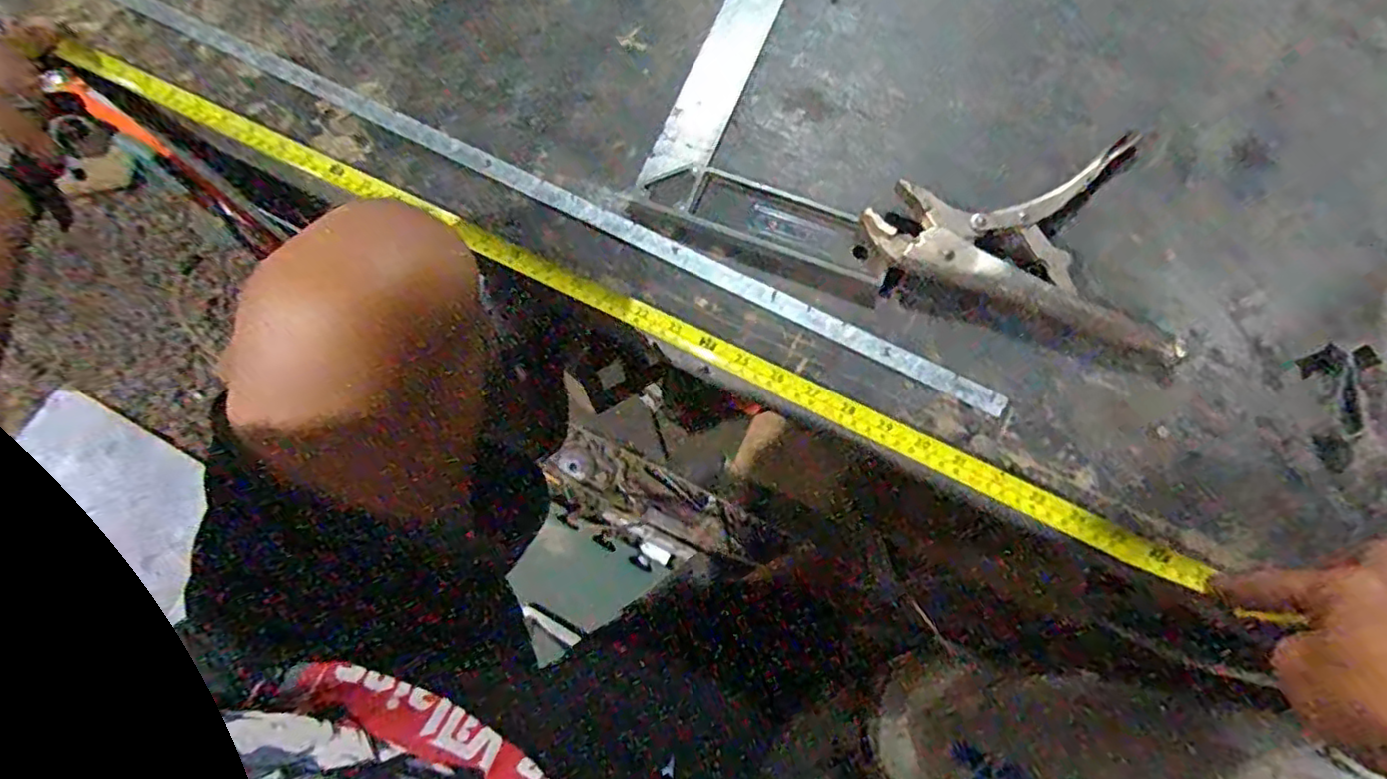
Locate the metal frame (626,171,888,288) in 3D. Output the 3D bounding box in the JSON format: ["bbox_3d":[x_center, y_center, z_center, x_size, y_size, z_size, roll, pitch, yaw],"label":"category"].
[{"bbox_3d":[0.050,-0.123,0.455,0.180,0.014,0.043,22,75,6],"label":"metal frame"}]

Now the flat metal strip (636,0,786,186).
[{"bbox_3d":[0.041,-0.290,0.511,0.042,0.006,0.322,21,74,5],"label":"flat metal strip"}]

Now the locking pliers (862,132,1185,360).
[{"bbox_3d":[0.232,-0.120,0.447,0.210,0.020,0.146,16,75,5],"label":"locking pliers"}]

